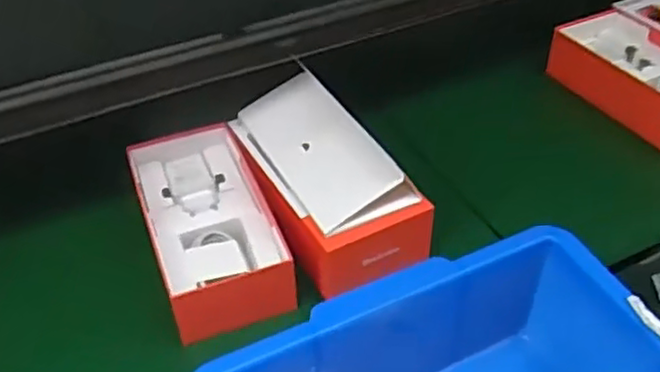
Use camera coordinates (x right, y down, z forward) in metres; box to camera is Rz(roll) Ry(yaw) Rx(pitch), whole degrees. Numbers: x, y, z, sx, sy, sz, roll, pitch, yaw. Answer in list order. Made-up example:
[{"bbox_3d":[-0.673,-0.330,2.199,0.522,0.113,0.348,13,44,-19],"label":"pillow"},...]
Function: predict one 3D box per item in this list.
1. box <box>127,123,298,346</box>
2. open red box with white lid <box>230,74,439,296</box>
[{"bbox_3d":[-0.091,0.031,0.540,0.096,0.054,0.216,-16,44,-16],"label":"box"},{"bbox_3d":[-0.002,-0.016,0.539,0.104,0.073,0.188,-16,44,-16],"label":"open red box with white lid"}]

